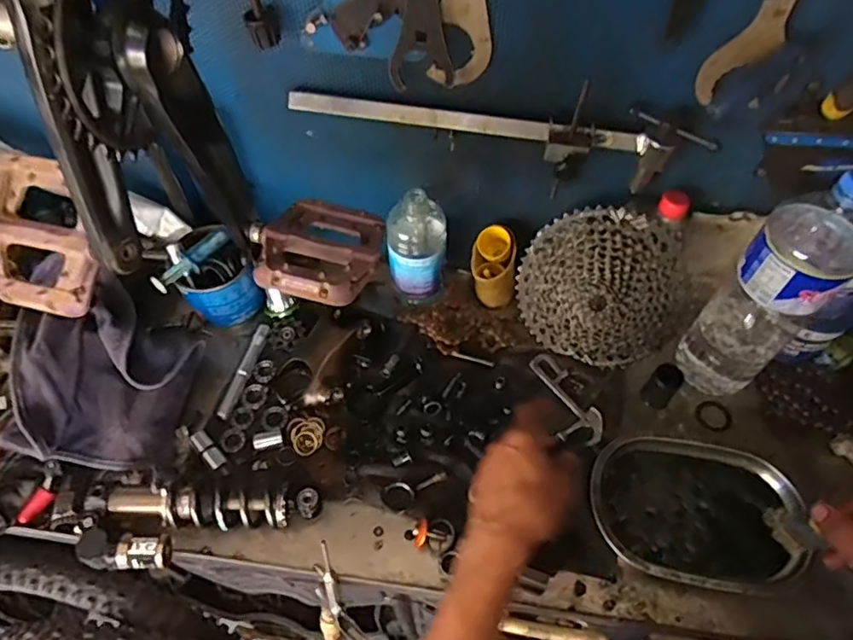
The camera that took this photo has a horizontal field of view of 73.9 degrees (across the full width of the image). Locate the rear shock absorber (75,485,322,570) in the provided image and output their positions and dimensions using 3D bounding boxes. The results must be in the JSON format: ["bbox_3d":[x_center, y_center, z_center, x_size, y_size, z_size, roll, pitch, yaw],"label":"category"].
[{"bbox_3d":[-0.226,0.209,0.581,0.225,0.049,0.081,-4,56,-2],"label":"rear shock absorber"}]

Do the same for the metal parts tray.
[{"bbox_3d":[0.285,0.202,0.601,0.217,0.031,0.152,9,56,7],"label":"metal parts tray"}]

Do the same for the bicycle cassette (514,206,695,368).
[{"bbox_3d":[0.204,-0.032,0.664,0.193,0.186,0.045,23,26,10],"label":"bicycle cassette"}]

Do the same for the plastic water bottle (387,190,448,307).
[{"bbox_3d":[-0.010,-0.092,0.726,0.074,0.157,0.072,3,56,3],"label":"plastic water bottle"}]

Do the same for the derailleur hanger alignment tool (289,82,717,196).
[{"bbox_3d":[0.069,-0.187,0.596,0.430,0.083,0.065,7,56,6],"label":"derailleur hanger alignment tool"}]

